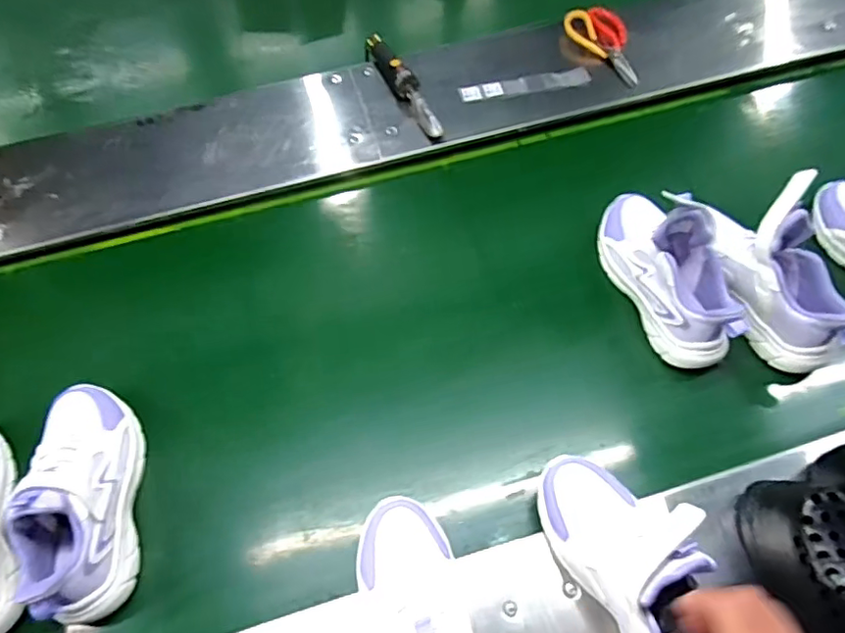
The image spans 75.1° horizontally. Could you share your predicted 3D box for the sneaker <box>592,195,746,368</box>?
[{"bbox_3d":[0.302,-0.068,0.680,0.083,0.125,0.246,-19,59,-10],"label":"sneaker"}]

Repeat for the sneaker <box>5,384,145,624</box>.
[{"bbox_3d":[-0.358,0.177,0.574,0.084,0.108,0.246,-16,59,-8],"label":"sneaker"}]

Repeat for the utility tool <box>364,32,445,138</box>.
[{"bbox_3d":[-0.041,-0.395,0.912,0.033,0.056,0.288,-21,60,-11],"label":"utility tool"}]

